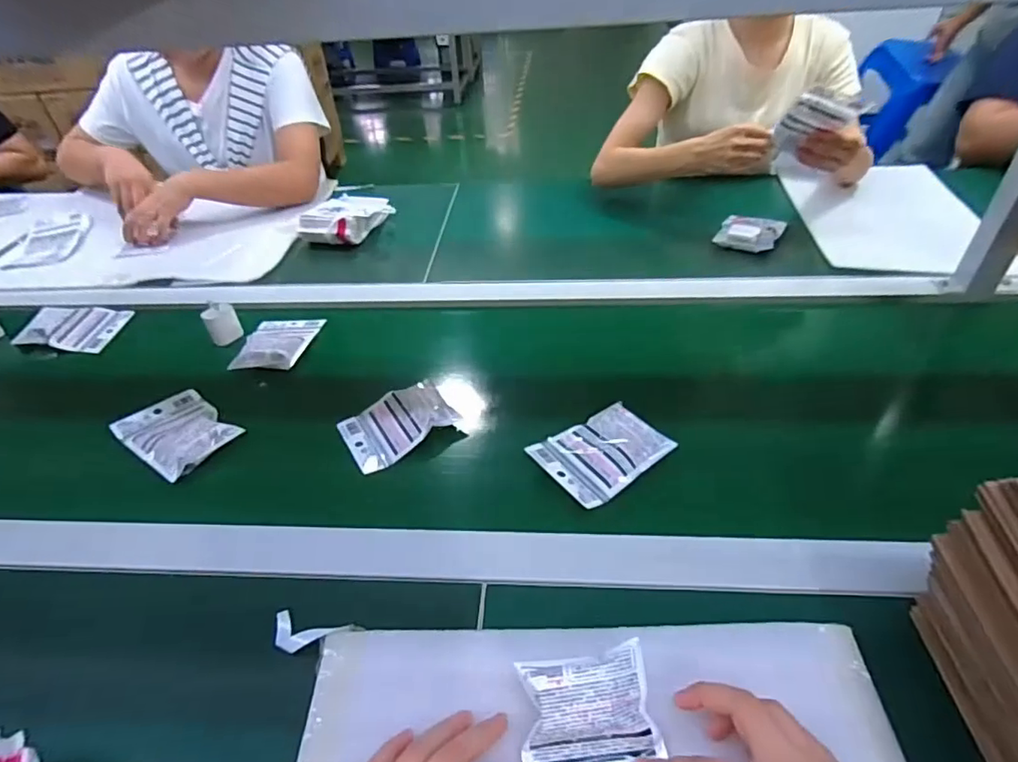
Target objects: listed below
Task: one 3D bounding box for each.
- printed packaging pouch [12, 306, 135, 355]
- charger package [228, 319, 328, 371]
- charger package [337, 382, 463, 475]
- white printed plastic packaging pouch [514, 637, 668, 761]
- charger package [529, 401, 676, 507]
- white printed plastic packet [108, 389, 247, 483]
[{"bbox_3d":[-0.659,-0.085,0.850,0.128,0.031,0.097,-1,40,2],"label":"printed packaging pouch"},{"bbox_3d":[-0.324,-0.061,0.794,0.095,0.033,0.133,-1,40,4],"label":"charger package"},{"bbox_3d":[-0.131,0.049,0.664,0.122,0.019,0.095,-37,50,-12],"label":"charger package"},{"bbox_3d":[0.057,0.248,0.372,0.093,0.042,0.116,-6,41,-3],"label":"white printed plastic packaging pouch"},{"bbox_3d":[0.096,0.070,0.599,0.125,0.022,0.094,-29,46,-26],"label":"charger package"},{"bbox_3d":[-0.391,0.054,0.664,0.137,0.023,0.098,22,47,29],"label":"white printed plastic packet"}]

